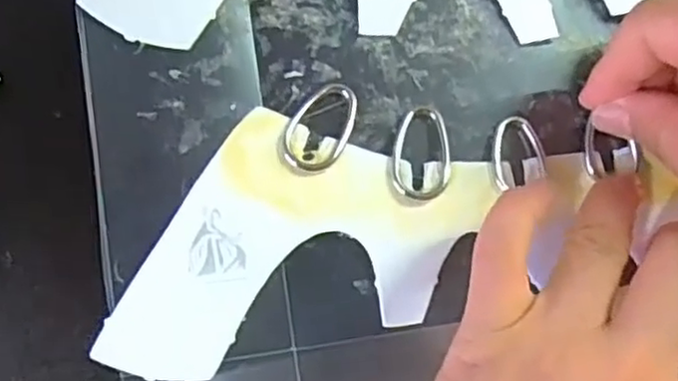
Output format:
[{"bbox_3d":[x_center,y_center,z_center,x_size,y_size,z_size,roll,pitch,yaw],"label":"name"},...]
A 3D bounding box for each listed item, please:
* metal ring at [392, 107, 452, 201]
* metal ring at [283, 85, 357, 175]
[{"bbox_3d":[0.028,-0.013,0.232,0.020,0.005,0.032,3,85,-4],"label":"metal ring"},{"bbox_3d":[-0.006,-0.021,0.230,0.020,0.008,0.032,28,83,-1],"label":"metal ring"}]

